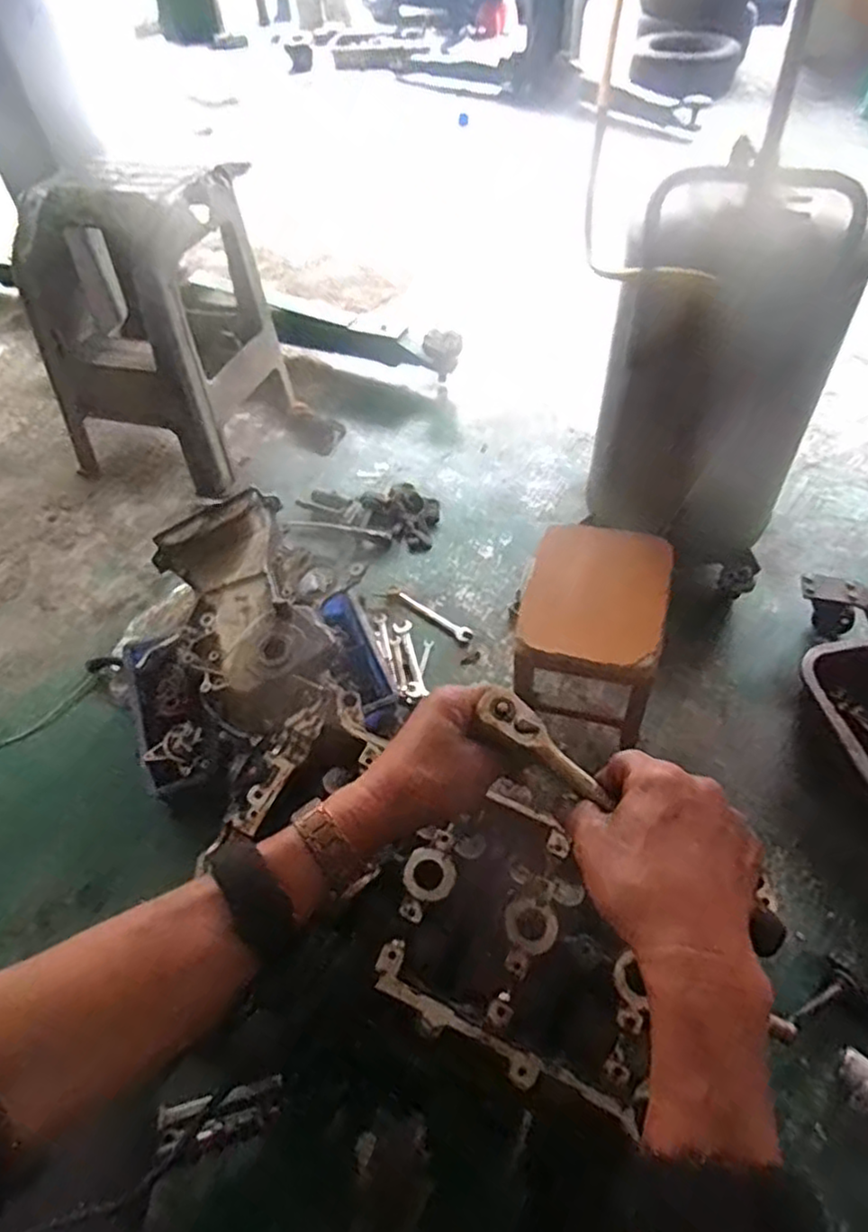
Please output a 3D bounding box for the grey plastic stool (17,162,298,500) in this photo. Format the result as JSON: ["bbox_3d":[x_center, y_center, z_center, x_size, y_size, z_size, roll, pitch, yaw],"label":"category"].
[{"bbox_3d":[-0.698,-0.689,1.644,0.503,0.583,0.439,9,52,11],"label":"grey plastic stool"}]

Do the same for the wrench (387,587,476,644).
[{"bbox_3d":[-0.009,-0.008,1.425,0.214,0.015,0.031,31,59,25],"label":"wrench"}]

